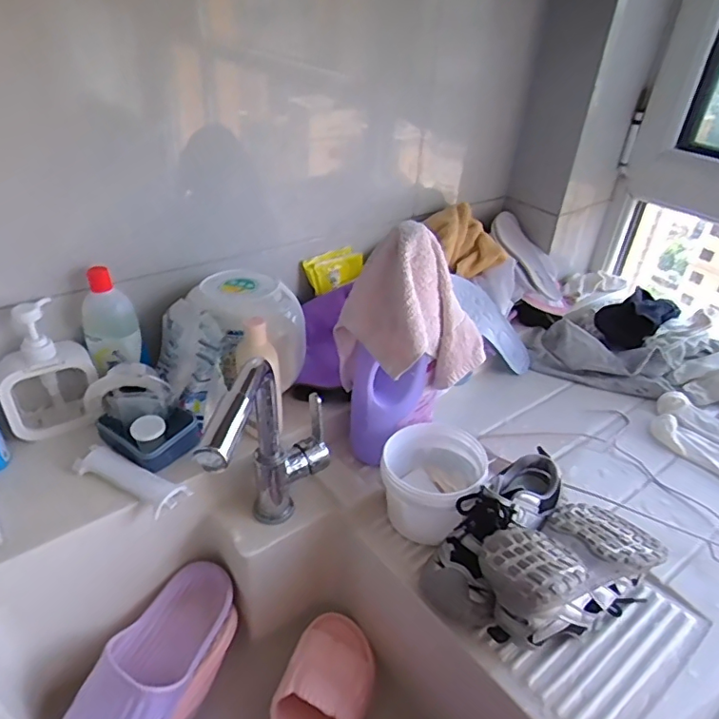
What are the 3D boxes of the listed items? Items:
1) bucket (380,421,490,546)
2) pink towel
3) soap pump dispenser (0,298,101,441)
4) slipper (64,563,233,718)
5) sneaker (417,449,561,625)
[{"bbox_3d":[0.091,0.157,0.687,0.123,0.092,0.128,19,37,19],"label":"bucket"},{"bbox_3d":[0.063,-0.043,0.639,0.184,0.190,0.104,9,35,6],"label":"pink towel"},{"bbox_3d":[-0.391,0.013,0.680,0.104,0.174,0.049,-12,38,-23],"label":"soap pump dispenser"},{"bbox_3d":[-0.237,0.349,0.605,0.103,0.078,0.254,16,36,16],"label":"slipper"},{"bbox_3d":[0.158,0.188,0.620,0.087,0.091,0.227,29,54,31],"label":"sneaker"}]

